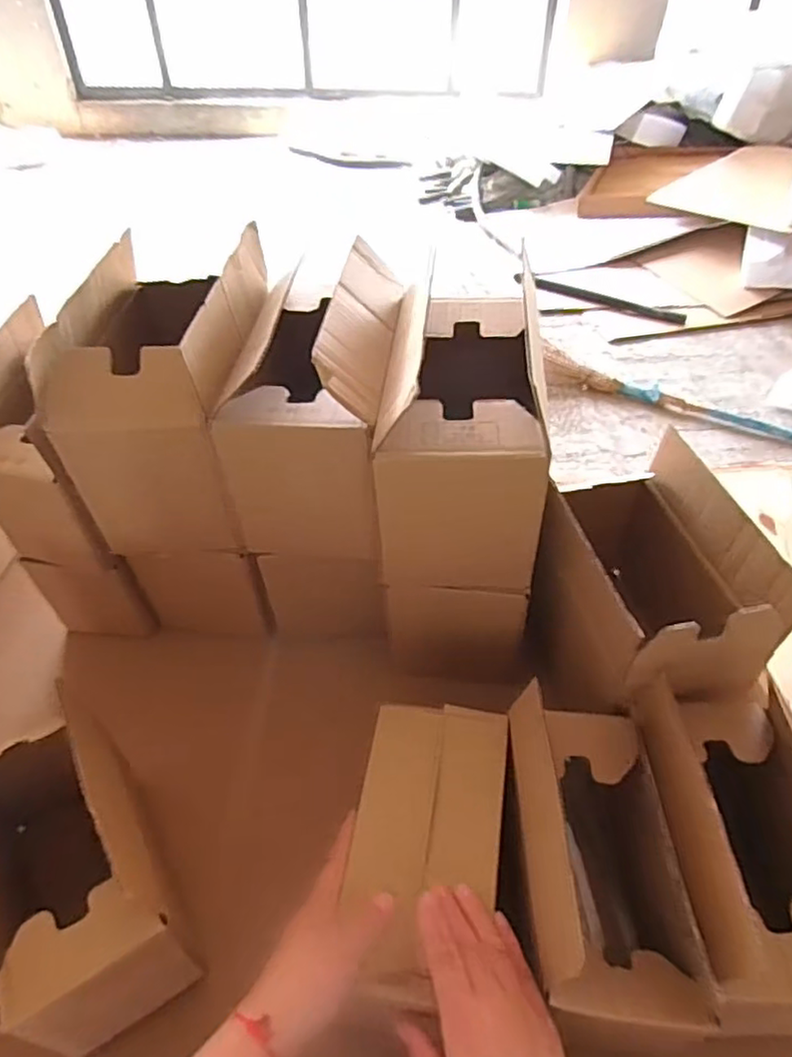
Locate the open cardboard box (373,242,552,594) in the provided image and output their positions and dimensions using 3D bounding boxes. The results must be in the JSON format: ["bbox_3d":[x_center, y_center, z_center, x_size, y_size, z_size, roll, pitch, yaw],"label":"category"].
[{"bbox_3d":[0.057,-0.087,0.580,0.128,0.200,0.205,3,47,2],"label":"open cardboard box"}]

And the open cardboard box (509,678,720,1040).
[{"bbox_3d":[0.148,0.238,0.476,0.115,0.156,0.189,1,47,0],"label":"open cardboard box"}]

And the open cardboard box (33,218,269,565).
[{"bbox_3d":[-0.203,-0.131,0.615,0.138,0.210,0.228,4,47,3],"label":"open cardboard box"}]

